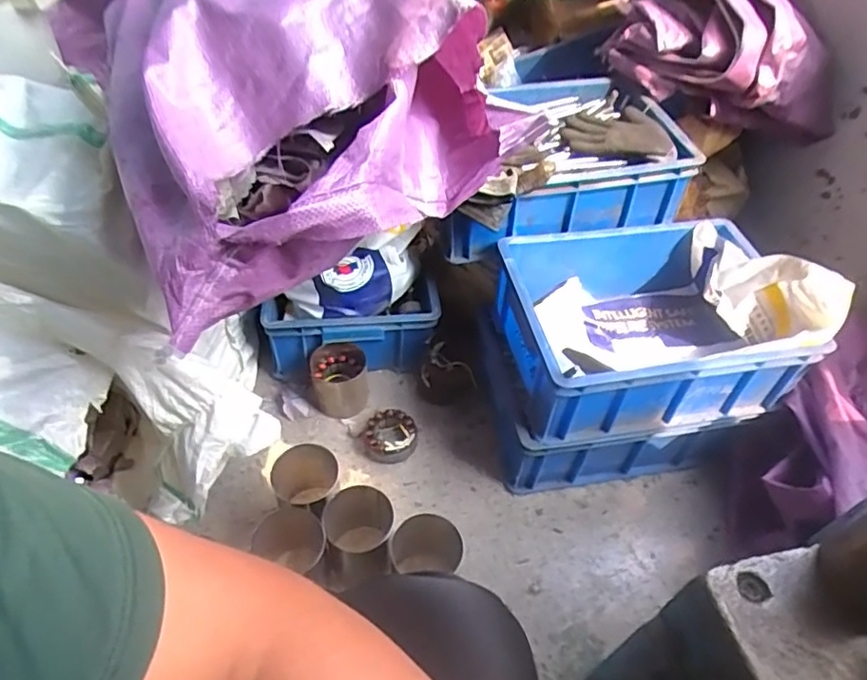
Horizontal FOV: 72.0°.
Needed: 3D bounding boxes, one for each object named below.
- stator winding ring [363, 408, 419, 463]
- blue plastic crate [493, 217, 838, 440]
[{"bbox_3d":[-0.071,0.161,1.002,0.086,0.037,0.083,2,49,-2],"label":"stator winding ring"},{"bbox_3d":[0.309,-0.026,0.924,0.380,0.149,0.302,-6,49,-10],"label":"blue plastic crate"}]

